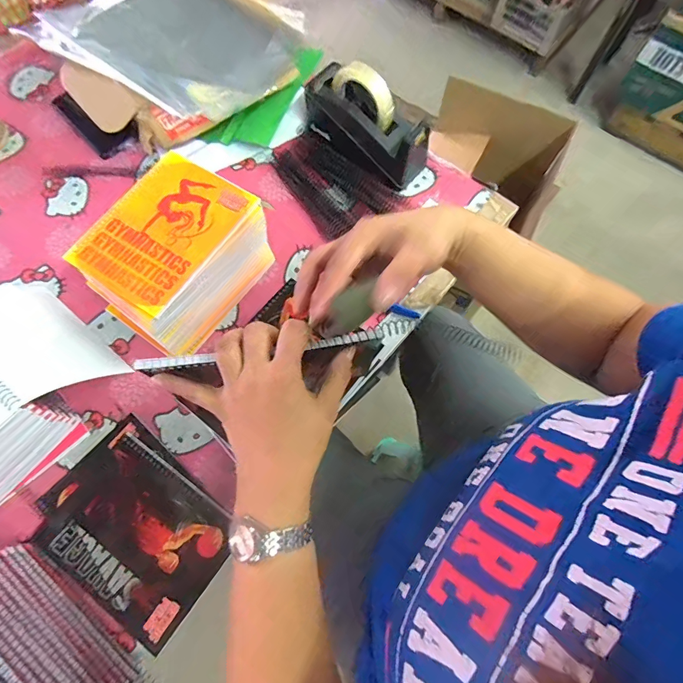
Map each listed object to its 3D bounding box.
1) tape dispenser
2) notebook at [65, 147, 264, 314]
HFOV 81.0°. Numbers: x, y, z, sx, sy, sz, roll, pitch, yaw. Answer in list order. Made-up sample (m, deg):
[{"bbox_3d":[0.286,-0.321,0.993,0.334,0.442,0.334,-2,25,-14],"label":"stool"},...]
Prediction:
[{"bbox_3d":[0.036,-0.345,0.620,0.201,0.120,0.087,33,72,10],"label":"tape dispenser"},{"bbox_3d":[-0.222,-0.142,0.500,0.144,0.010,0.198,32,72,10],"label":"notebook"}]

